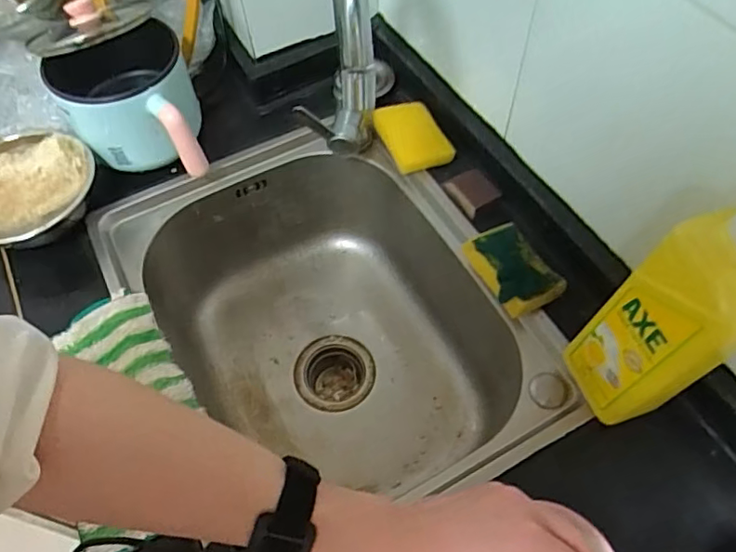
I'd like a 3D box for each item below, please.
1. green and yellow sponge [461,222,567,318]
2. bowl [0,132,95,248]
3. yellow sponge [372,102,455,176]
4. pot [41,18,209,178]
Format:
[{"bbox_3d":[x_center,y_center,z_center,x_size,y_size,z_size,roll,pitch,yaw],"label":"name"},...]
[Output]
[{"bbox_3d":[0.157,-0.013,0.617,0.075,0.032,0.100,-23,60,-11],"label":"green and yellow sponge"},{"bbox_3d":[-0.419,-0.101,0.680,0.169,0.062,0.154,-1,58,2],"label":"bowl"},{"bbox_3d":[0.055,-0.179,0.738,0.065,0.031,0.107,-23,60,-12],"label":"yellow sponge"},{"bbox_3d":[-0.286,-0.202,0.693,0.149,0.132,0.130,-18,59,-9],"label":"pot"}]

